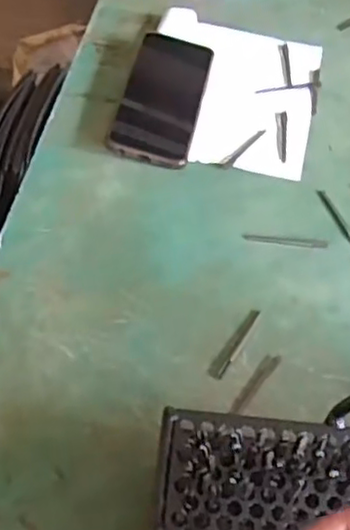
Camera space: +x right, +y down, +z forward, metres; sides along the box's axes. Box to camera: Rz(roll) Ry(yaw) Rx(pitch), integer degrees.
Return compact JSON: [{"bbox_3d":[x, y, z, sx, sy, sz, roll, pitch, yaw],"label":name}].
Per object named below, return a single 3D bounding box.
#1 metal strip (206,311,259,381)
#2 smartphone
[{"bbox_3d":[0.044,0.055,0.483,0.011,0.004,0.065,28,58,17],"label":"metal strip"},{"bbox_3d":[-0.010,-0.161,0.638,0.073,0.011,0.169,10,55,5],"label":"smartphone"}]

